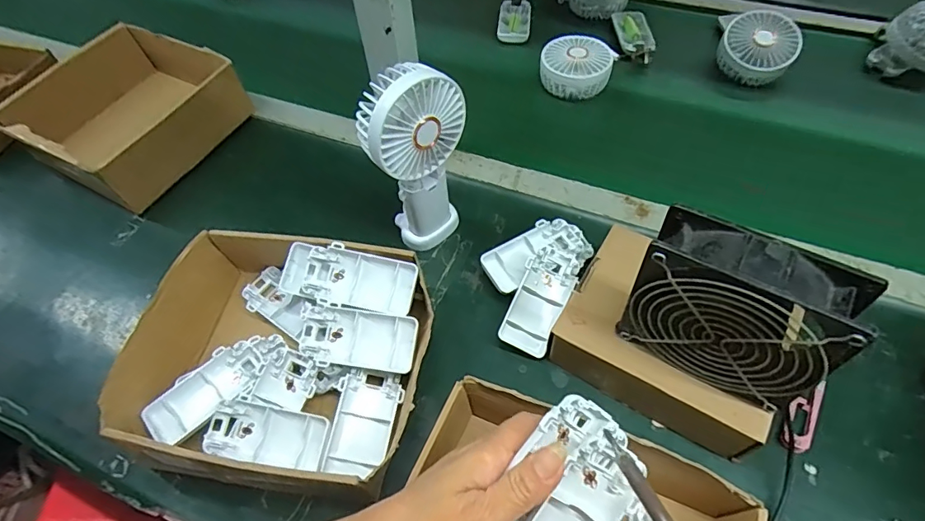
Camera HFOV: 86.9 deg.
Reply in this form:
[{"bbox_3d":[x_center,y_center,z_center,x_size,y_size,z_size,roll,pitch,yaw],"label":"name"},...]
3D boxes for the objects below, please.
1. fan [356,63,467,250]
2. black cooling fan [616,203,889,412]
[{"bbox_3d":[-0.040,-0.083,0.437,0.086,0.188,0.043,-29,59,-17],"label":"fan"},{"bbox_3d":[0.174,0.034,0.322,0.117,0.114,0.042,28,63,19],"label":"black cooling fan"}]

